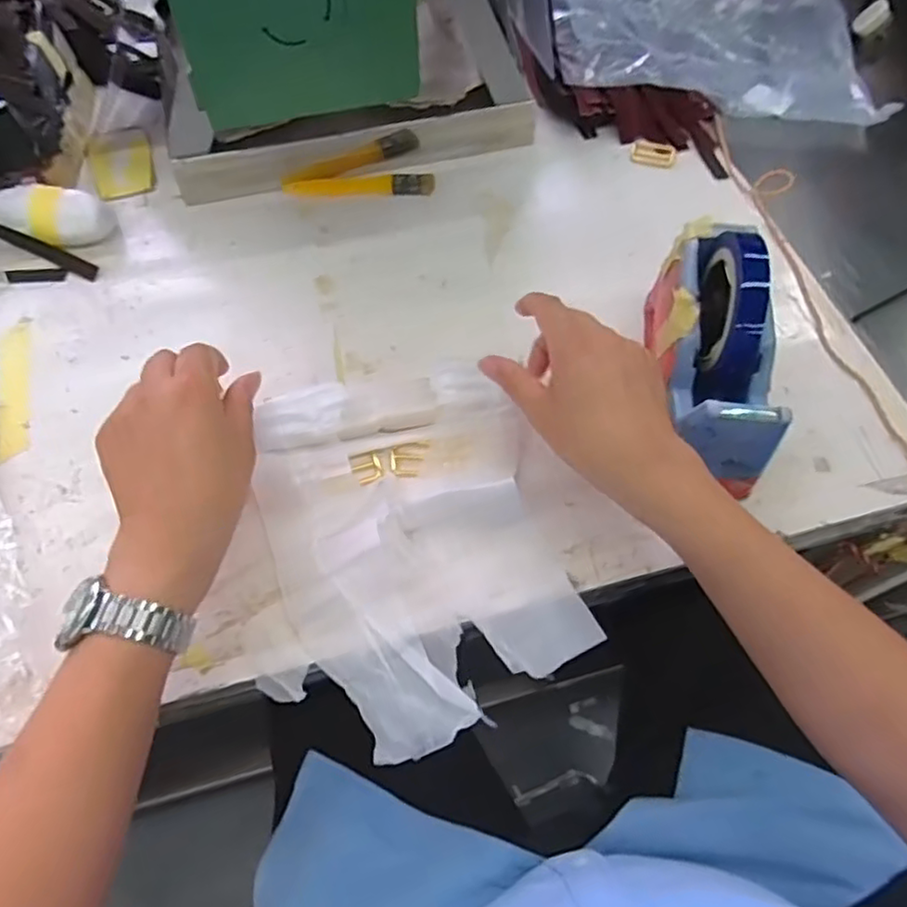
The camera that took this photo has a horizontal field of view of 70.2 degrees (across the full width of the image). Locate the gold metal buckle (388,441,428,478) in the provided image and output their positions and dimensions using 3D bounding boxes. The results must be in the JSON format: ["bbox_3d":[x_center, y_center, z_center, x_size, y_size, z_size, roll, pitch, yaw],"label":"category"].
[{"bbox_3d":[-0.035,0.005,0.494,0.030,0.009,0.029,2,61,0],"label":"gold metal buckle"}]

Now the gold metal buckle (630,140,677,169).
[{"bbox_3d":[0.213,-0.319,0.687,0.049,0.004,0.035,18,62,9],"label":"gold metal buckle"}]

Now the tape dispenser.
[{"bbox_3d":[0.199,-0.082,0.486,0.079,0.124,0.196,8,61,3],"label":"tape dispenser"}]

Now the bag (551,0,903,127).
[{"bbox_3d":[0.298,-0.500,0.756,0.373,0.065,0.270,4,61,1],"label":"bag"}]

